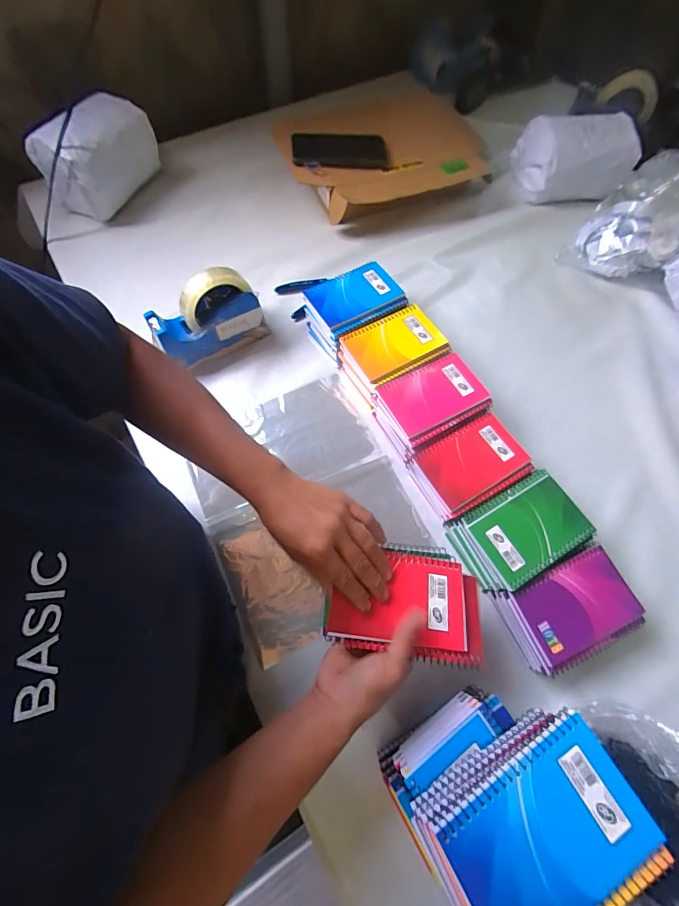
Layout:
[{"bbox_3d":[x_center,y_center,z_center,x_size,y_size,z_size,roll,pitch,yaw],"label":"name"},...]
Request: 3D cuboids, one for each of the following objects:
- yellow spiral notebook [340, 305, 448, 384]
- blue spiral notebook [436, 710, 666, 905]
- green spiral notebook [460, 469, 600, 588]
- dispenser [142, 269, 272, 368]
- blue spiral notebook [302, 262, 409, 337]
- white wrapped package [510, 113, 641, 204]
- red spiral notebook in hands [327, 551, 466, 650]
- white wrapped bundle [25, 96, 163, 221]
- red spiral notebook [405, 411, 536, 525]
[{"bbox_3d":[0.076,-0.157,0.522,0.129,0.008,0.083,-28,70,-12],"label":"yellow spiral notebook"},{"bbox_3d":[0.138,0.250,0.241,0.129,0.010,0.083,-27,71,-13],"label":"blue spiral notebook"},{"bbox_3d":[0.222,0.087,0.438,0.128,0.013,0.091,-27,70,-11],"label":"green spiral notebook"},{"bbox_3d":[-0.189,-0.192,0.534,0.155,0.120,0.050,-27,70,-11],"label":"dispenser"},{"bbox_3d":[0.023,-0.230,0.550,0.130,0.016,0.102,-30,71,-12],"label":"blue spiral notebook"},{"bbox_3d":[0.427,-0.533,0.684,0.183,0.101,0.110,0,67,-1],"label":"white wrapped package"},{"bbox_3d":[0.057,0.137,0.355,0.130,0.010,0.081,8,61,-5],"label":"red spiral notebook in hands"},{"bbox_3d":[-0.409,-0.514,0.645,0.089,0.114,0.181,27,70,10],"label":"white wrapped bundle"},{"bbox_3d":[0.166,0.014,0.472,0.138,0.015,0.092,-27,70,-11],"label":"red spiral notebook"}]

